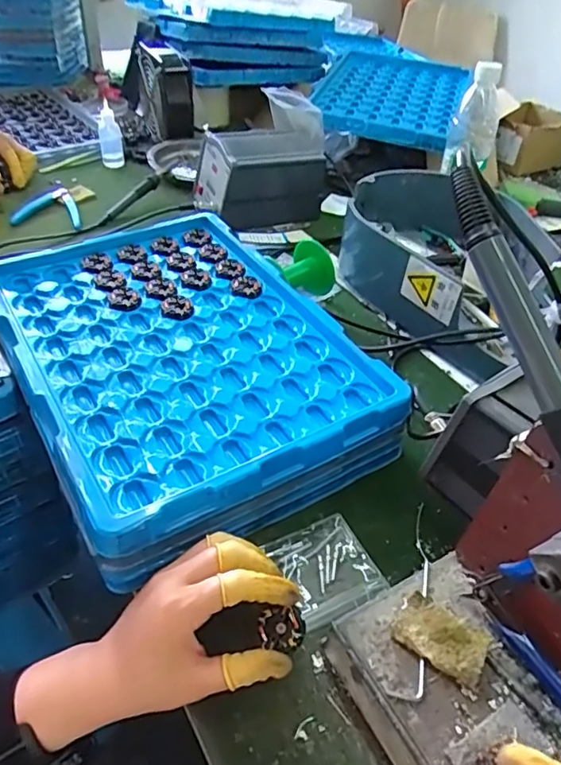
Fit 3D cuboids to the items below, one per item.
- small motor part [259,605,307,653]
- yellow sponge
[{"bbox_3d":[0.001,0.155,0.352,0.028,0.012,0.023,1,43,-3],"label":"small motor part"},{"bbox_3d":[0.095,0.150,0.328,0.050,0.013,0.032,27,48,23],"label":"yellow sponge"}]

